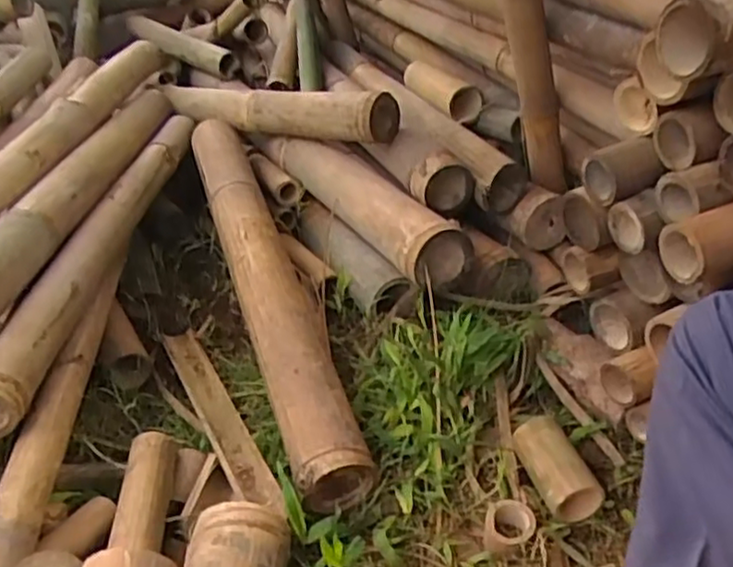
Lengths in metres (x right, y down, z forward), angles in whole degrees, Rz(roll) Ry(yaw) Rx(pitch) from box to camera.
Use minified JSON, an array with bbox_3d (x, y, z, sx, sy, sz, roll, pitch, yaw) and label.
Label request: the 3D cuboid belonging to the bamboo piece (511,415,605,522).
[{"bbox_3d":[0.193,0.190,0.703,0.048,0.050,0.104,-13,34,-12],"label":"bamboo piece"}]

